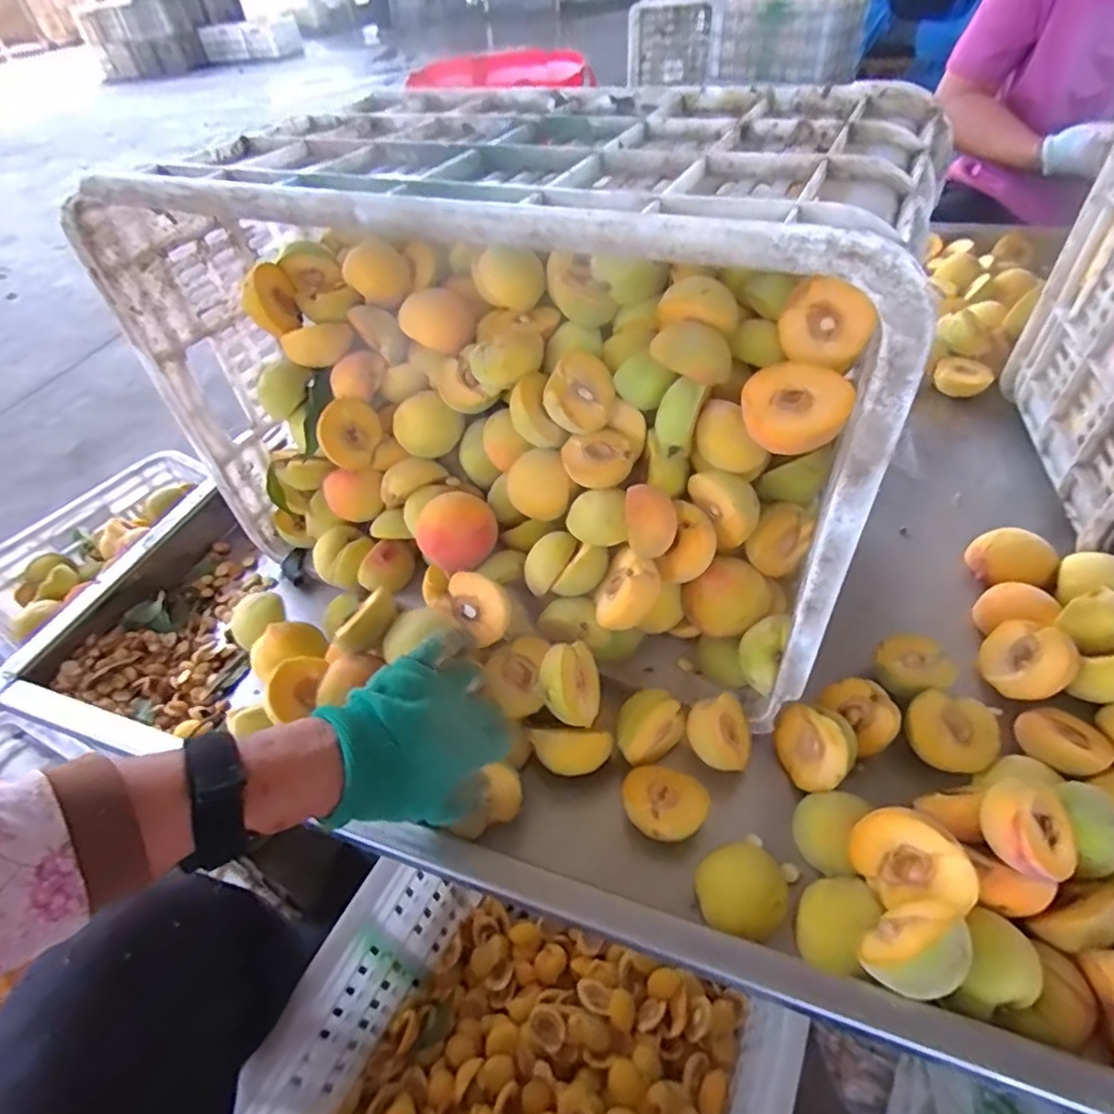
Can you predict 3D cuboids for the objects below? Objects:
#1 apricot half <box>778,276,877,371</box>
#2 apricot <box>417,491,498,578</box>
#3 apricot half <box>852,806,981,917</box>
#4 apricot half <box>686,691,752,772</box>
[{"bbox_3d":[0.183,-0.155,0.417,0.057,0.051,0.028,31,23,26],"label":"apricot half"},{"bbox_3d":[-0.081,-0.014,0.515,0.062,0.060,0.061,-15,47,-7],"label":"apricot"},{"bbox_3d":[0.208,0.175,0.364,0.025,0.059,0.055,5,62,-47],"label":"apricot half"},{"bbox_3d":[0.116,0.127,0.449,0.043,0.028,0.051,-4,78,2],"label":"apricot half"}]

